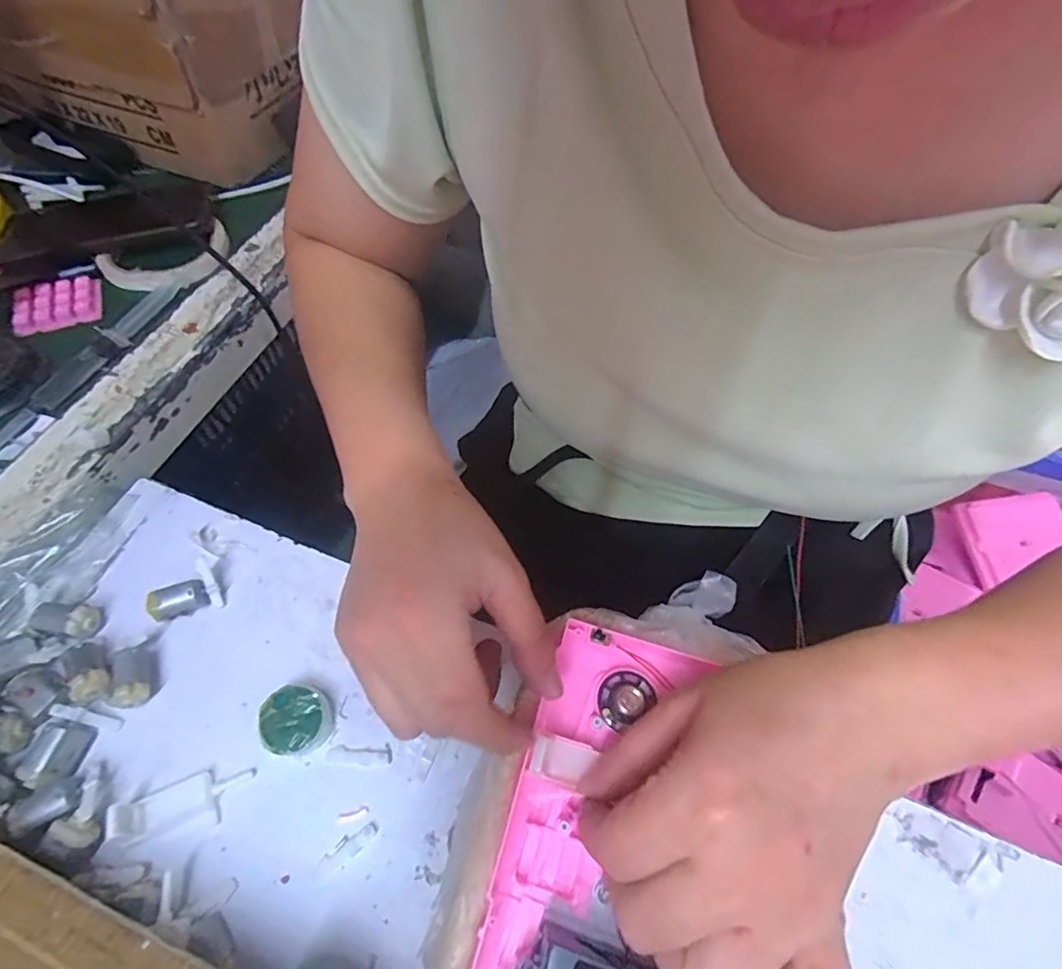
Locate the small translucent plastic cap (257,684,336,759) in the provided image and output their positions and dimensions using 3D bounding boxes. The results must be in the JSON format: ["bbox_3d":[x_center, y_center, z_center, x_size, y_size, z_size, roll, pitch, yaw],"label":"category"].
[{"bbox_3d":[-0.120,0.120,0.281,0.032,0.017,0.032,1,59,-2],"label":"small translucent plastic cap"}]

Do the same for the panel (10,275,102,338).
[{"bbox_3d":[-0.368,-0.141,0.425,0.060,0.010,0.046,-23,63,-16],"label":"panel"}]

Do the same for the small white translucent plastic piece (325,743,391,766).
[{"bbox_3d":[-0.088,0.138,0.280,0.033,0.004,0.009,0,59,-3],"label":"small white translucent plastic piece"}]

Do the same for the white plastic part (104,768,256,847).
[{"bbox_3d":[-0.168,0.154,0.263,0.061,0.009,0.023,-14,60,-11],"label":"white plastic part"}]

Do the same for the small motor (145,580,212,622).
[{"bbox_3d":[-0.196,0.065,0.307,0.028,0.017,0.013,-22,62,-15],"label":"small motor"}]

